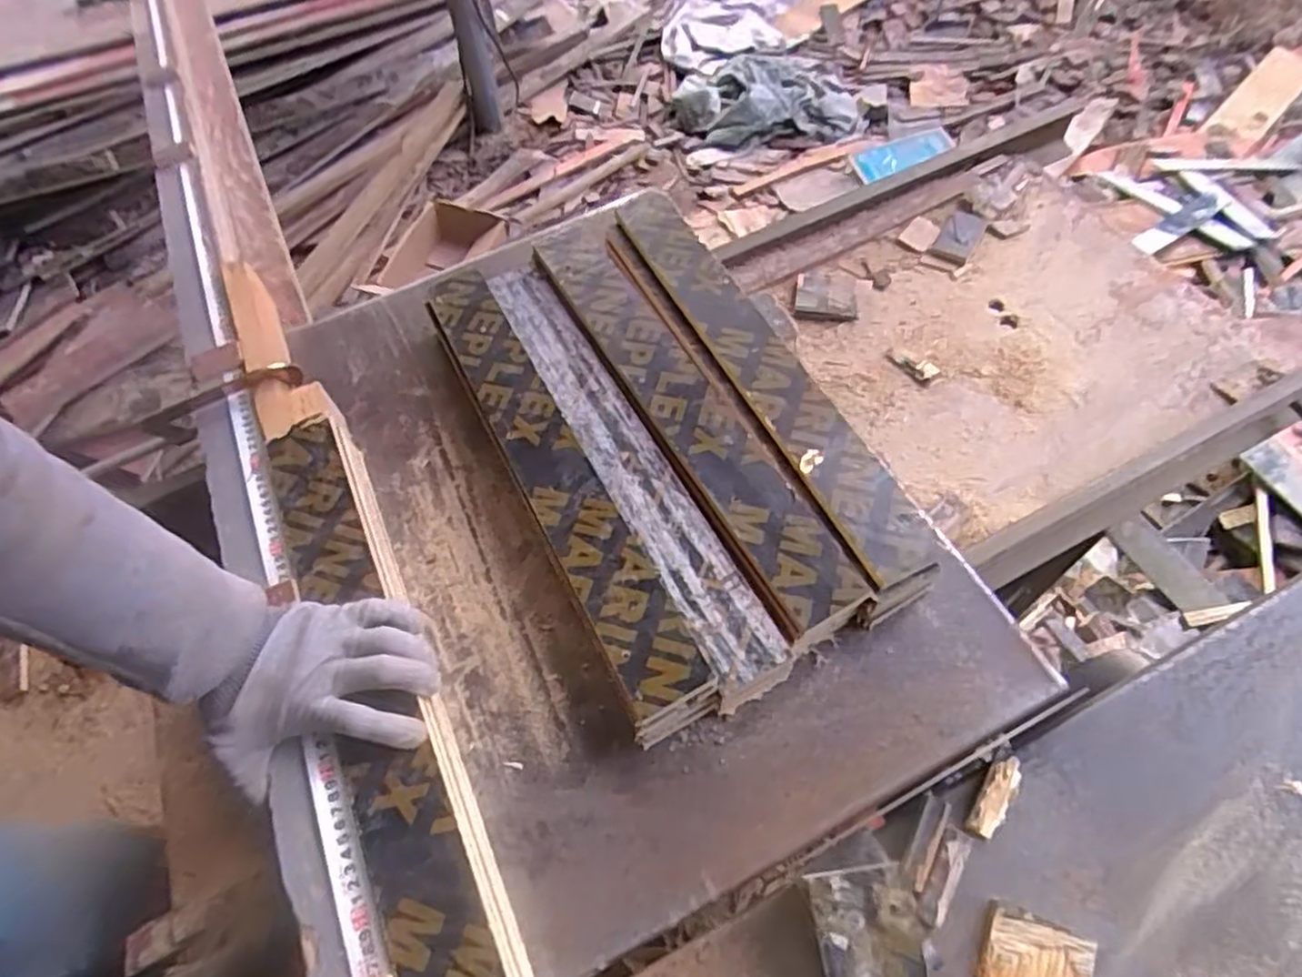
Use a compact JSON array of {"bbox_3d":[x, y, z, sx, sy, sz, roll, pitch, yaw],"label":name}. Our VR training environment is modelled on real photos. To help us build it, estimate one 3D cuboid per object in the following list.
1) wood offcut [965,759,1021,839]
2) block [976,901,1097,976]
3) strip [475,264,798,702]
[{"bbox_3d":[0.248,0.222,0.513,0.022,0.007,0.062,35,64,15],"label":"wood offcut"},{"bbox_3d":[0.248,0.312,0.459,0.064,0.015,0.061,22,61,8],"label":"block"},{"bbox_3d":[-0.029,-0.053,0.650,0.080,0.039,0.512,-24,65,-16],"label":"strip"}]

